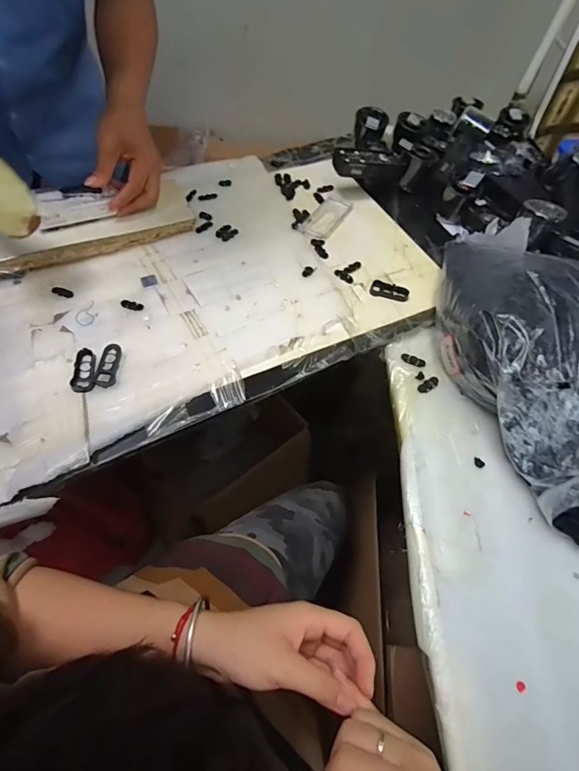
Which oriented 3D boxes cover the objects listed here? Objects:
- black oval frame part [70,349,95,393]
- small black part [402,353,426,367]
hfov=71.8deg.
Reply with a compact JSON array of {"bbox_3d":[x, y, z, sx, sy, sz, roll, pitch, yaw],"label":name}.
[{"bbox_3d":[-0.225,-0.017,0.437,0.022,0.008,0.052,-6,57,-6],"label":"black oval frame part"},{"bbox_3d":[0.151,-0.031,0.486,0.029,0.004,0.013,21,58,11],"label":"small black part"}]

